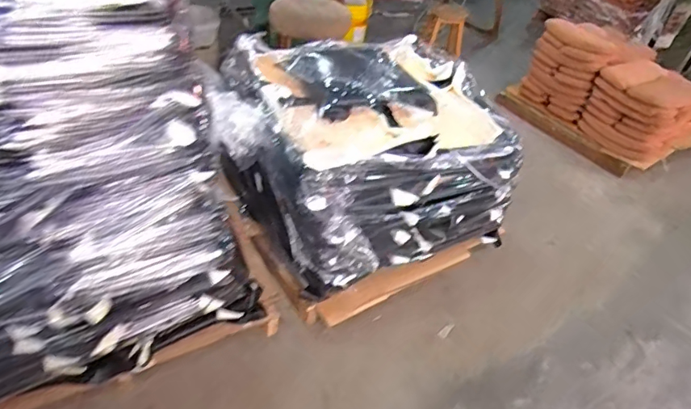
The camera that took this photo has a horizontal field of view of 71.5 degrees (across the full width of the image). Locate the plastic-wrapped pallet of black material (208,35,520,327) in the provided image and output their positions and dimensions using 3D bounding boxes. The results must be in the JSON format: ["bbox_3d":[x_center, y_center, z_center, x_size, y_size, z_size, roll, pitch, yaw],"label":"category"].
[{"bbox_3d":[0.019,-0.175,1.925,0.970,0.677,0.935,-16,46,-27],"label":"plastic-wrapped pallet of black material"}]

